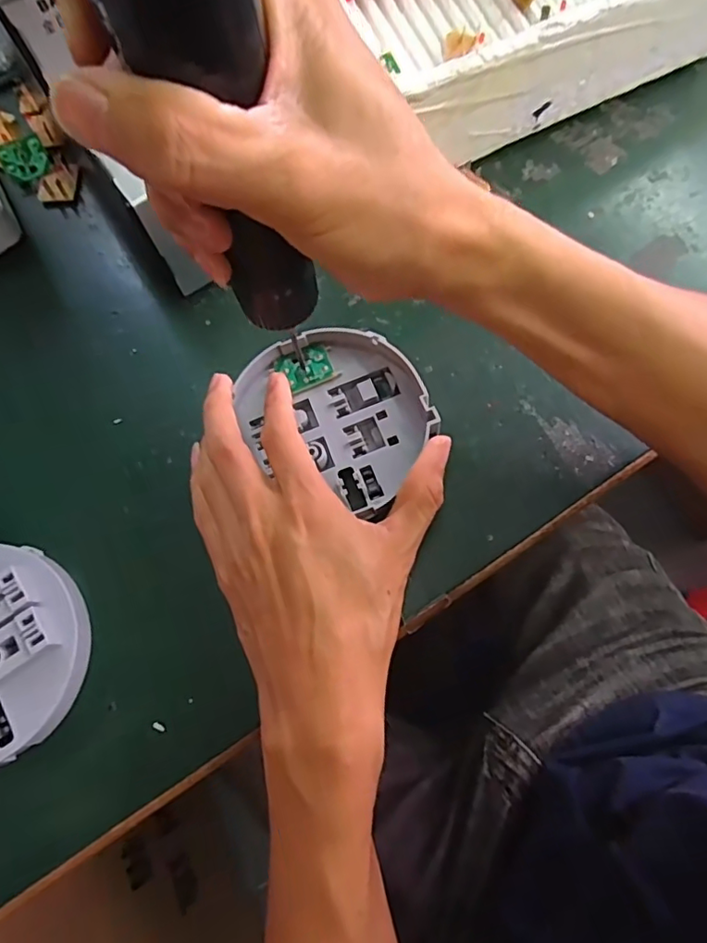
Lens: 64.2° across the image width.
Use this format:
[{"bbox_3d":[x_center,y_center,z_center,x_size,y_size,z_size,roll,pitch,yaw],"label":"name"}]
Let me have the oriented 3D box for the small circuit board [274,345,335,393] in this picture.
[{"bbox_3d":[-0.027,-0.057,0.306,0.028,0.005,0.023,-18,75,-6],"label":"small circuit board"}]

